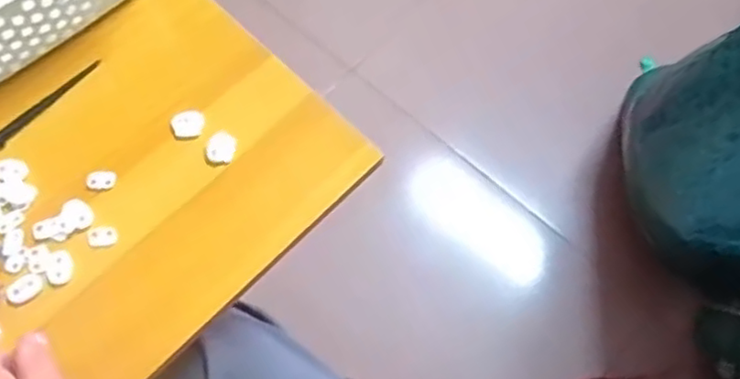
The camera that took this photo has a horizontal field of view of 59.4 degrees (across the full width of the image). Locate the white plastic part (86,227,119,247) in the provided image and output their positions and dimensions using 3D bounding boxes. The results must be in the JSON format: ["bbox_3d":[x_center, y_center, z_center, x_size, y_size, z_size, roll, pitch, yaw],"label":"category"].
[{"bbox_3d":[-0.188,0.033,0.454,0.020,0.004,0.014,-8,69,-5],"label":"white plastic part"}]

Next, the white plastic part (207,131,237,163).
[{"bbox_3d":[-0.110,-0.031,0.477,0.021,0.004,0.023,1,69,-2],"label":"white plastic part"}]

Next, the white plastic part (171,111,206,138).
[{"bbox_3d":[-0.136,-0.049,0.484,0.025,0.004,0.020,-3,69,-3],"label":"white plastic part"}]

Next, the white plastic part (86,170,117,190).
[{"bbox_3d":[-0.194,-0.007,0.468,0.020,0.004,0.014,-6,69,-4],"label":"white plastic part"}]

